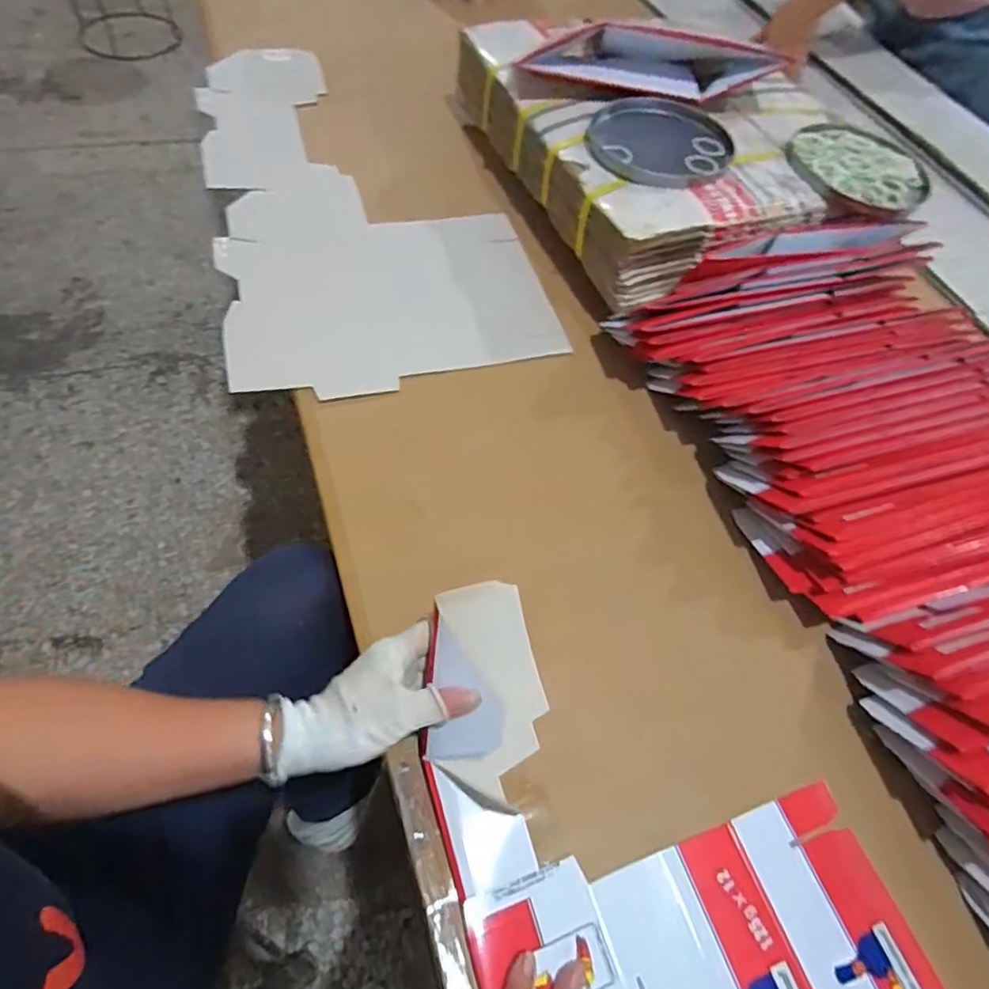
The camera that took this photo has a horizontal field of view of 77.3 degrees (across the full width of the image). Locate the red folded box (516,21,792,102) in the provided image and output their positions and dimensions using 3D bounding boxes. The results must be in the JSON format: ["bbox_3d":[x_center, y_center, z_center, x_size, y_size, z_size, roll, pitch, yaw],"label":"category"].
[{"bbox_3d":[0.184,-0.535,0.757,0.299,0.046,0.109,7,57,-3],"label":"red folded box"}]

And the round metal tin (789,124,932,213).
[{"bbox_3d":[0.430,-0.391,0.730,0.151,0.018,0.147,3,58,-6],"label":"round metal tin"}]

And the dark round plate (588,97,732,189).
[{"bbox_3d":[0.196,-0.413,0.720,0.165,0.012,0.159,3,58,-6],"label":"dark round plate"}]

